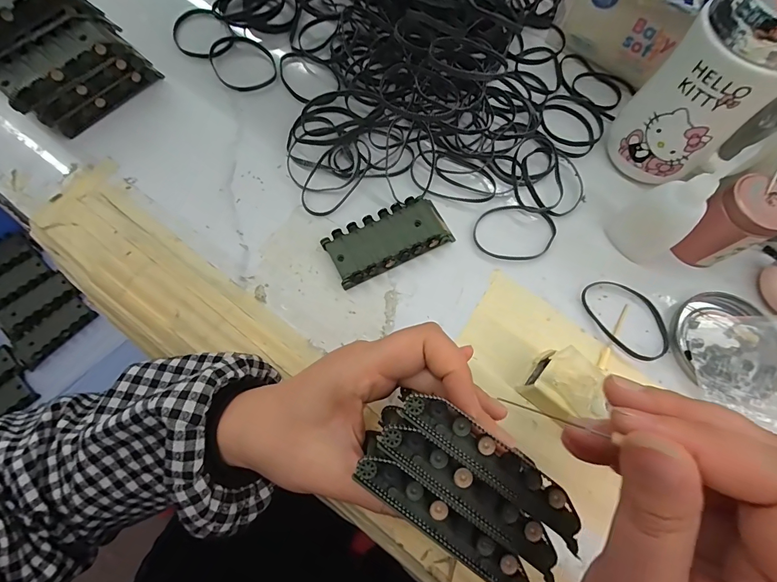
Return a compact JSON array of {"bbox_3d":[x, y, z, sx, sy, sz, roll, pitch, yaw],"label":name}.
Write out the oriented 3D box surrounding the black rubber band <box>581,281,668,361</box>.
[{"bbox_3d":[0.182,0.020,0.291,0.046,0.004,0.071,-30,75,-12],"label":"black rubber band"}]

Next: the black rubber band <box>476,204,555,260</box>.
[{"bbox_3d":[0.103,-0.048,0.311,0.067,0.005,0.048,0,75,-1],"label":"black rubber band"}]

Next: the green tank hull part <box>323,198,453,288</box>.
[{"bbox_3d":[0.001,-0.040,0.299,0.094,0.014,0.043,-25,74,-10],"label":"green tank hull part"}]

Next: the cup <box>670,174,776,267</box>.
[{"bbox_3d":[0.255,-0.051,0.287,0.042,0.061,0.044,1,71,-2],"label":"cup"}]

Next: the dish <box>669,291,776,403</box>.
[{"bbox_3d":[0.250,0.039,0.283,0.077,0.009,0.079,1,71,-2],"label":"dish"}]

